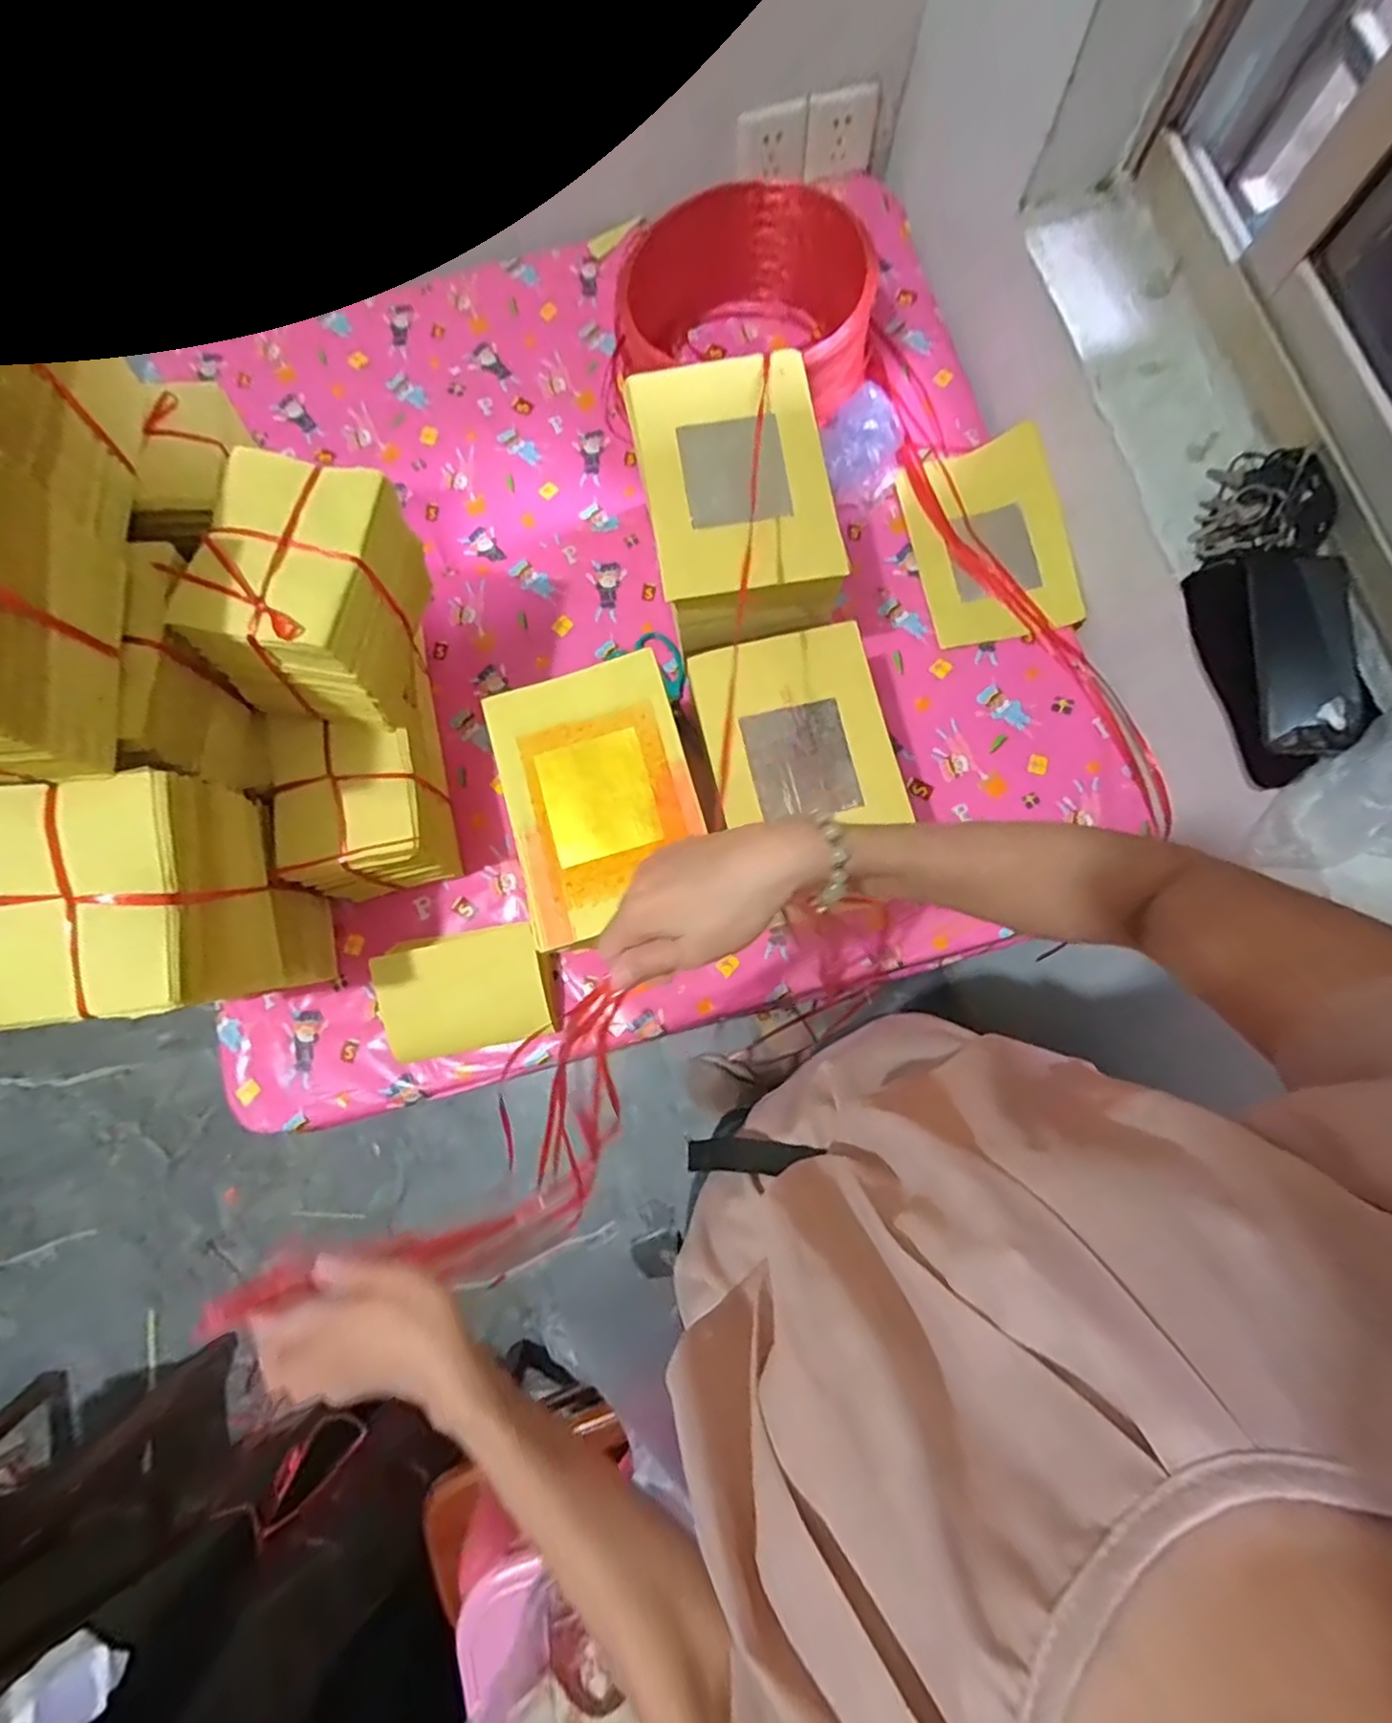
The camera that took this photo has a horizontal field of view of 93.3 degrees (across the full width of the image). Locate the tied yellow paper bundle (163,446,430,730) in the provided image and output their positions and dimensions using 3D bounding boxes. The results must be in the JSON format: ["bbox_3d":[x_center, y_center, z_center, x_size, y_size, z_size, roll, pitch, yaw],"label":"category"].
[{"bbox_3d":[-0.315,-0.218,0.551,0.120,0.143,0.166,7,78,2],"label":"tied yellow paper bundle"}]

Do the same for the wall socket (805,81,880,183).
[{"bbox_3d":[0.182,-0.919,0.829,0.085,0.076,0.025,-12,78,-2],"label":"wall socket"}]

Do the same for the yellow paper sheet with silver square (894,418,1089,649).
[{"bbox_3d":[0.332,-0.366,0.747,0.152,0.022,0.231,-14,84,15],"label":"yellow paper sheet with silver square"}]

